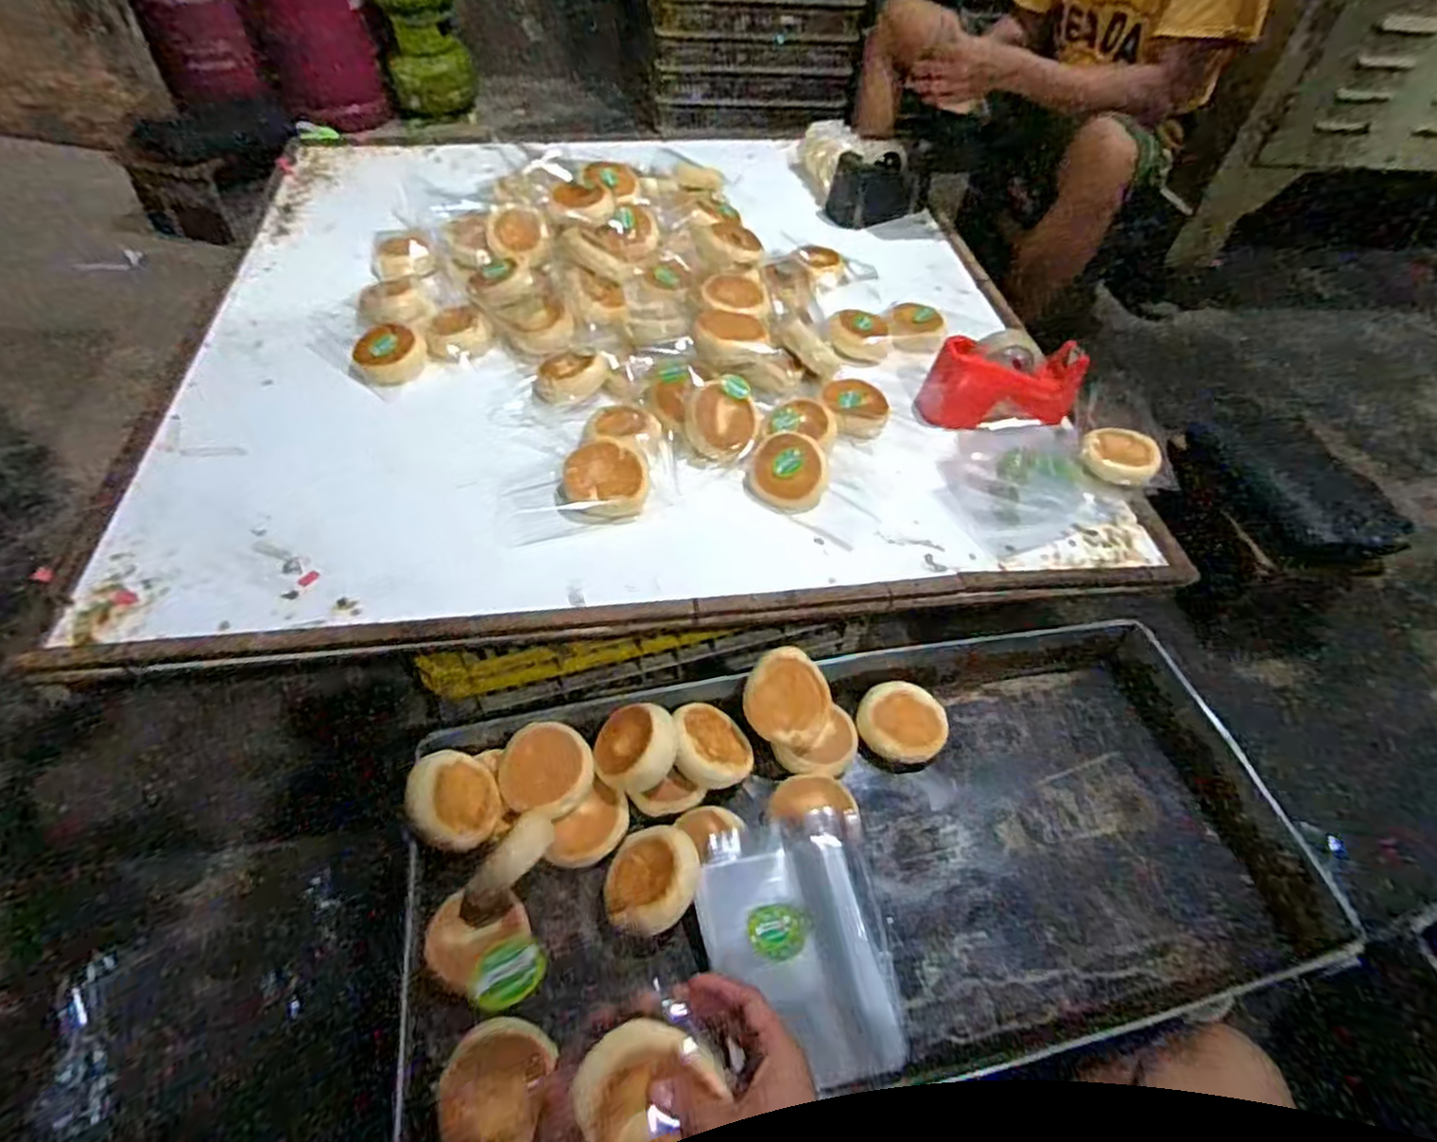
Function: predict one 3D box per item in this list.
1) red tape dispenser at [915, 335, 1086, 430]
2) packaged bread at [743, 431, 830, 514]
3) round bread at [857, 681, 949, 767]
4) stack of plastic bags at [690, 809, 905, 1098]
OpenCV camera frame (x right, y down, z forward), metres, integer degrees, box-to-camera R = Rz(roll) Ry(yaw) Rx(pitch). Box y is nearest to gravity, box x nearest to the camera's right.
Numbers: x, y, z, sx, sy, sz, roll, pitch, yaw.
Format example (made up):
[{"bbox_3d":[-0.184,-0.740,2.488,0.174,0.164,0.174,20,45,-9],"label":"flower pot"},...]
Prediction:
[{"bbox_3d":[0.386,-0.253,0.980,0.222,0.102,0.070,-9,52,-11],"label":"red tape dispenser"},{"bbox_3d":[0.080,-0.116,0.855,0.090,0.029,0.089,10,89,9],"label":"packaged bread"},{"bbox_3d":[0.202,0.165,0.795,0.097,0.028,0.085,14,80,14],"label":"round bread"},{"bbox_3d":[0.075,0.332,0.656,0.168,0.021,0.215,-7,52,-10],"label":"stack of plastic bags"}]

